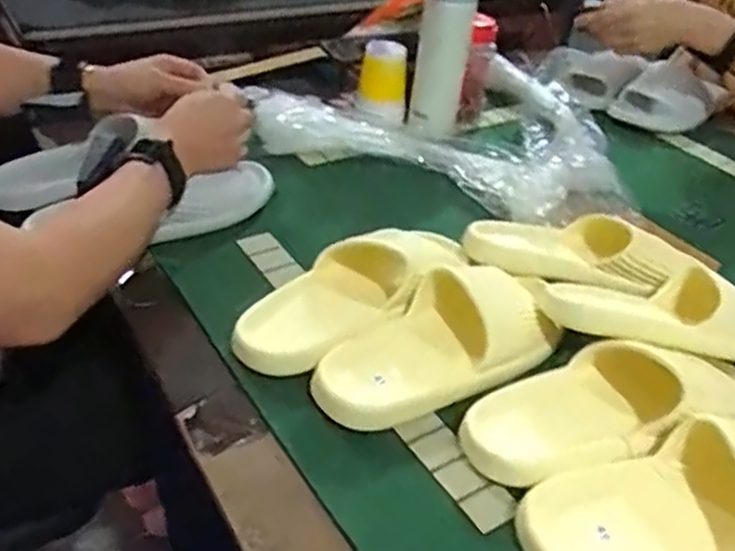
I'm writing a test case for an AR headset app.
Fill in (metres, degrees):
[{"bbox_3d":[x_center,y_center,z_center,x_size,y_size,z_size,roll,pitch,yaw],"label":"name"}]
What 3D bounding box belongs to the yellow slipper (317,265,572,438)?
[{"bbox_3d":[0.061,0.054,0.617,0.222,0.068,0.110,-22,46,-32],"label":"yellow slipper"}]

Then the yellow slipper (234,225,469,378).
[{"bbox_3d":[-0.024,0.014,0.667,0.220,0.068,0.099,-25,48,-34],"label":"yellow slipper"}]

